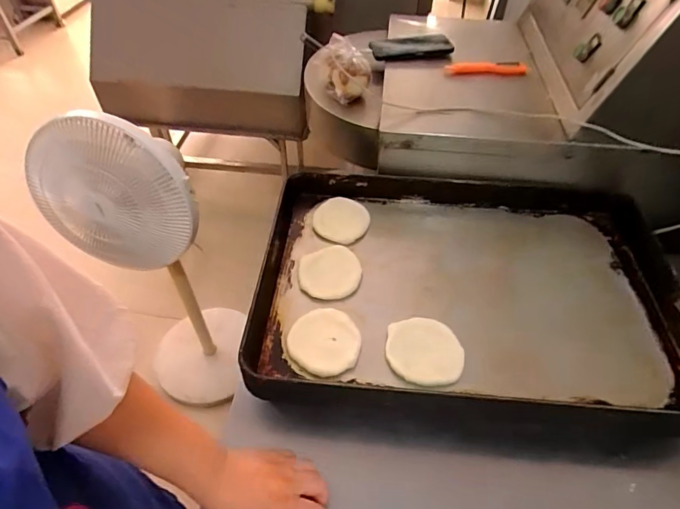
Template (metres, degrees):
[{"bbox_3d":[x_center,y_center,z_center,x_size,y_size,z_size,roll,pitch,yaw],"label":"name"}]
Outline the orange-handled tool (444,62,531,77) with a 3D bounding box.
[{"bbox_3d":[0.296,-0.373,0.885,0.166,0.024,0.028,1,49,-2],"label":"orange-handled tool"}]

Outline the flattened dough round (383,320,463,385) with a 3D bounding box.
[{"bbox_3d":[0.114,0.128,0.595,0.099,0.012,0.092,1,49,-2],"label":"flattened dough round"}]

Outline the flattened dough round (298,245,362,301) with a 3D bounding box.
[{"bbox_3d":[-0.016,0.027,0.686,0.095,0.007,0.094,1,49,-2],"label":"flattened dough round"}]

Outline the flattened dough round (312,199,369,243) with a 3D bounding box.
[{"bbox_3d":[0.001,-0.060,0.767,0.093,0.011,0.100,1,49,-2],"label":"flattened dough round"}]

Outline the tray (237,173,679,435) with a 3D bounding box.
[{"bbox_3d":[0.185,0.042,0.670,0.615,0.064,0.415,4,49,1],"label":"tray"}]

